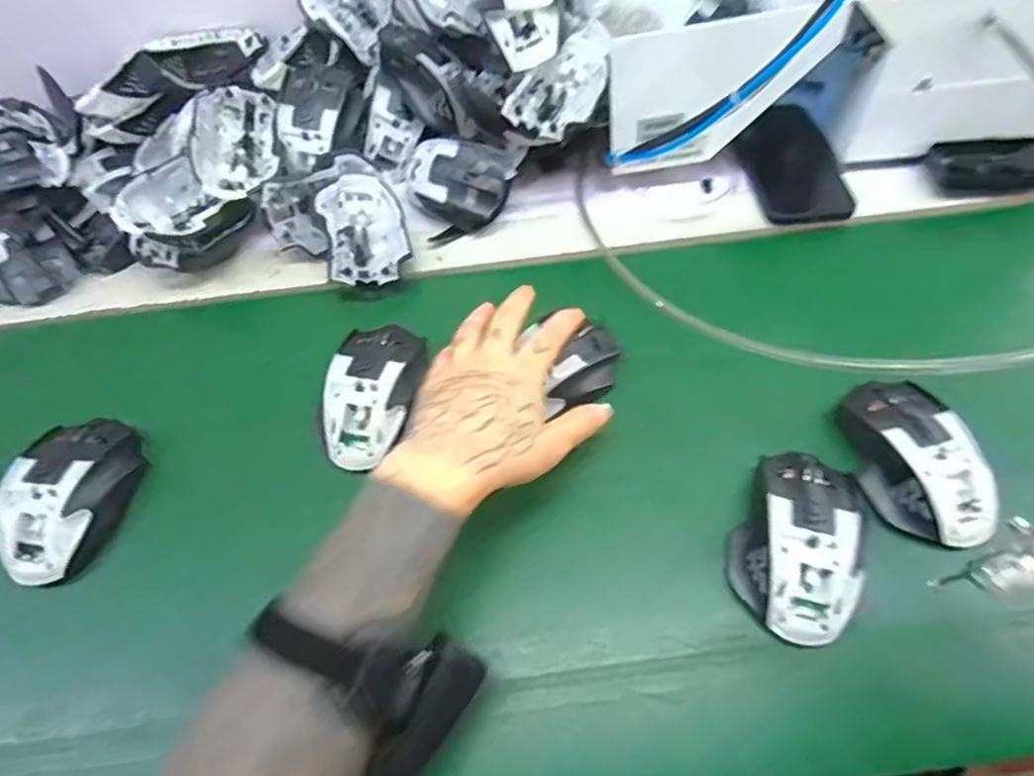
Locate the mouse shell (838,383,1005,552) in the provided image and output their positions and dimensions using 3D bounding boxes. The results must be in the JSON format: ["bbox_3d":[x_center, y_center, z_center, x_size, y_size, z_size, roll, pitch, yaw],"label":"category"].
[{"bbox_3d":[0.261,0.050,0.402,0.070,0.047,0.113,-15,59,-5],"label":"mouse shell"}]

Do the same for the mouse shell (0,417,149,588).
[{"bbox_3d":[-0.312,0.074,0.424,0.061,0.054,0.116,4,59,7],"label":"mouse shell"}]

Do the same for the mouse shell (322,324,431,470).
[{"bbox_3d":[-0.105,0.002,0.447,0.065,0.030,0.111,7,59,8],"label":"mouse shell"}]

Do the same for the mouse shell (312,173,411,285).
[{"bbox_3d":[-0.130,-0.134,0.523,0.066,0.039,0.112,-16,59,-6],"label":"mouse shell"}]

